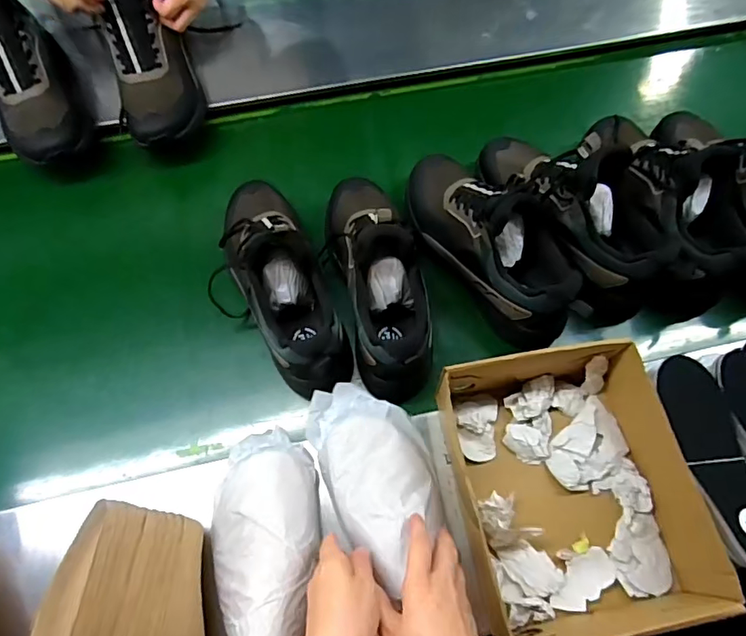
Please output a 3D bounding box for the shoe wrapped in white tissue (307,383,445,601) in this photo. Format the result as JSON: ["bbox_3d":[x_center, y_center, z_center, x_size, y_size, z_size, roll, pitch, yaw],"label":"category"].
[{"bbox_3d":[0.004,0.155,0.518,0.113,0.081,0.205,-21,68,-9],"label":"shoe wrapped in white tissue"}]

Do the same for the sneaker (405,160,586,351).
[{"bbox_3d":[0.148,-0.115,0.639,0.106,0.147,0.296,-22,68,-10],"label":"sneaker"}]

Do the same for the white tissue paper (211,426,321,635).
[{"bbox_3d":[-0.111,0.212,0.490,0.107,0.080,0.200,-6,67,-3],"label":"white tissue paper"}]

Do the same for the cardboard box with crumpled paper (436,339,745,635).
[{"bbox_3d":[0.204,0.175,0.524,0.216,0.087,0.271,-11,67,-5],"label":"cardboard box with crumpled paper"}]

